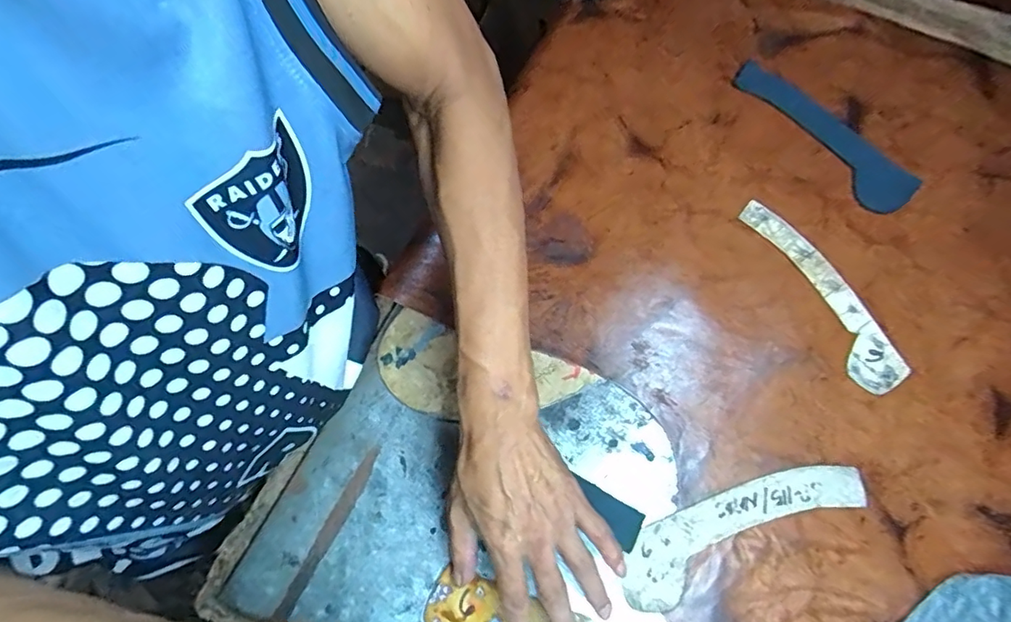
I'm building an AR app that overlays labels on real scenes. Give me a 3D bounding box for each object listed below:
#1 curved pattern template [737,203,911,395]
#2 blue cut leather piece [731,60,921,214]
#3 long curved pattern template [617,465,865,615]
[{"bbox_3d":[0.286,-0.020,0.472,0.043,0.006,0.198,-25,73,-6],"label":"curved pattern template"},{"bbox_3d":[0.315,-0.180,0.516,0.047,0.010,0.203,-35,75,-9],"label":"blue cut leather piece"},{"bbox_3d":[0.185,0.171,0.410,0.205,0.004,0.056,-21,73,-5],"label":"long curved pattern template"}]

